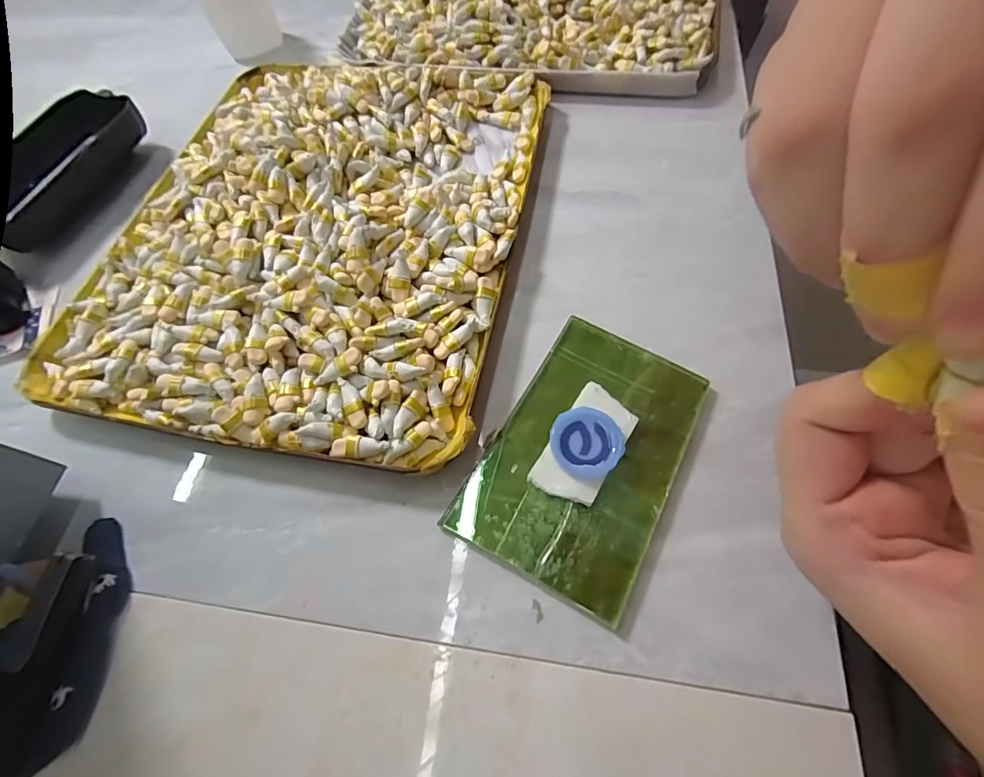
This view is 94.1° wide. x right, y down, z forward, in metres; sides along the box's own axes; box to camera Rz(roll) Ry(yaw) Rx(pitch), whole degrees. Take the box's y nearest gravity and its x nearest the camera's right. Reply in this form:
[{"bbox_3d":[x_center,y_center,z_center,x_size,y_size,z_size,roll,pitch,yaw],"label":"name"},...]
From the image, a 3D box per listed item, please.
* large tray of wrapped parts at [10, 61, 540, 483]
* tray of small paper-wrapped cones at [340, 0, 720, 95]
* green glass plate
[{"bbox_3d":[-0.086,-0.086,0.230,0.194,0.025,0.236,9,65,7],"label":"large tray of wrapped parts"},{"bbox_3d":[0.033,-0.291,0.319,0.243,0.033,0.227,12,65,9],"label":"tray of small paper-wrapped cones"},{"bbox_3d":[0.035,0.023,0.177,0.067,0.010,0.102,26,68,15],"label":"green glass plate"}]

